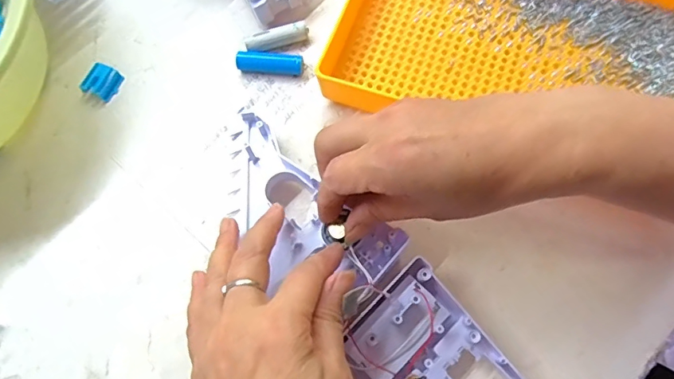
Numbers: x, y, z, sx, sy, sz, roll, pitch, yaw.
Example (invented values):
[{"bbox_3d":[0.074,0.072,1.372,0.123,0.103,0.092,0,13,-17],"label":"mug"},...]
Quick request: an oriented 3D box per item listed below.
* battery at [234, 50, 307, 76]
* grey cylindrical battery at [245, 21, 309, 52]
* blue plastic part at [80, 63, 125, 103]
[{"bbox_3d":[-0.050,-0.094,0.359,0.049,0.015,0.012,4,72,4],"label":"battery"},{"bbox_3d":[-0.045,-0.115,0.365,0.047,0.012,0.013,-18,72,-3],"label":"grey cylindrical battery"},{"bbox_3d":[-0.177,-0.082,0.365,0.023,0.010,0.025,25,75,10],"label":"blue plastic part"}]

